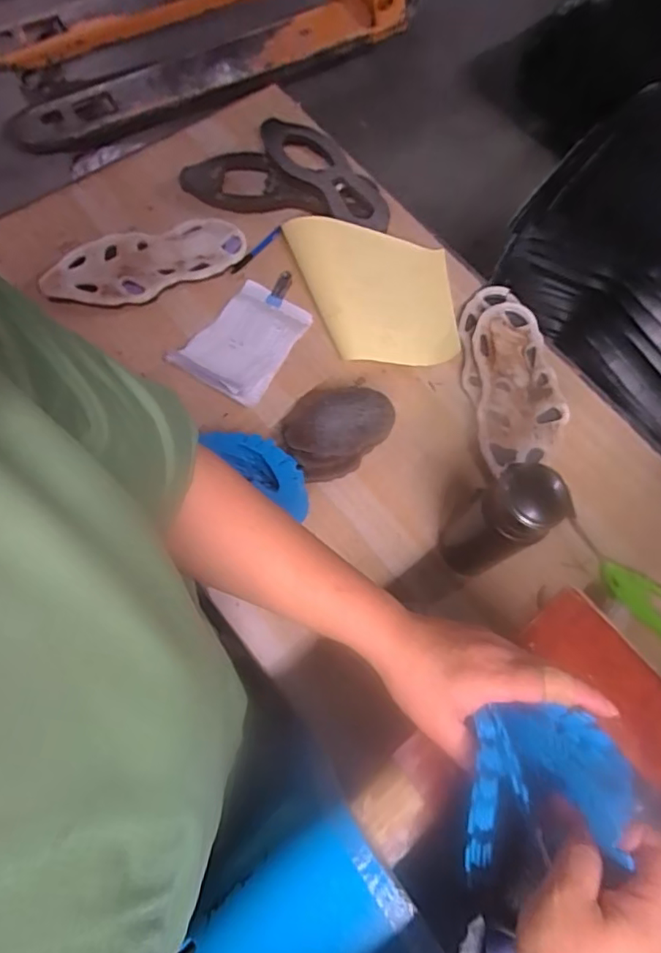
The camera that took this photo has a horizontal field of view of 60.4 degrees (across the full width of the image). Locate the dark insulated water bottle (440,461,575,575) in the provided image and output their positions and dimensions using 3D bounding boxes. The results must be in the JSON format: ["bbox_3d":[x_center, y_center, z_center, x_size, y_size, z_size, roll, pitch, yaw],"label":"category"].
[{"bbox_3d":[0.182,0.052,0.625,0.073,0.208,0.070,1,70,-4],"label":"dark insulated water bottle"}]

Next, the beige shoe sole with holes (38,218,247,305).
[{"bbox_3d":[-0.266,-0.306,0.825,0.281,0.031,0.111,-17,72,-10],"label":"beige shoe sole with holes"}]

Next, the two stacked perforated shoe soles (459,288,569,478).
[{"bbox_3d":[0.245,-0.143,0.780,0.117,0.037,0.287,-2,70,-5],"label":"two stacked perforated shoe soles"}]

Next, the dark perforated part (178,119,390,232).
[{"bbox_3d":[-0.054,-0.464,0.866,0.307,0.027,0.173,18,70,2],"label":"dark perforated part"}]

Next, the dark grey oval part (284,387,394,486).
[{"bbox_3d":[0.011,-0.052,0.723,0.131,0.074,0.095,-12,71,-8],"label":"dark grey oval part"}]

